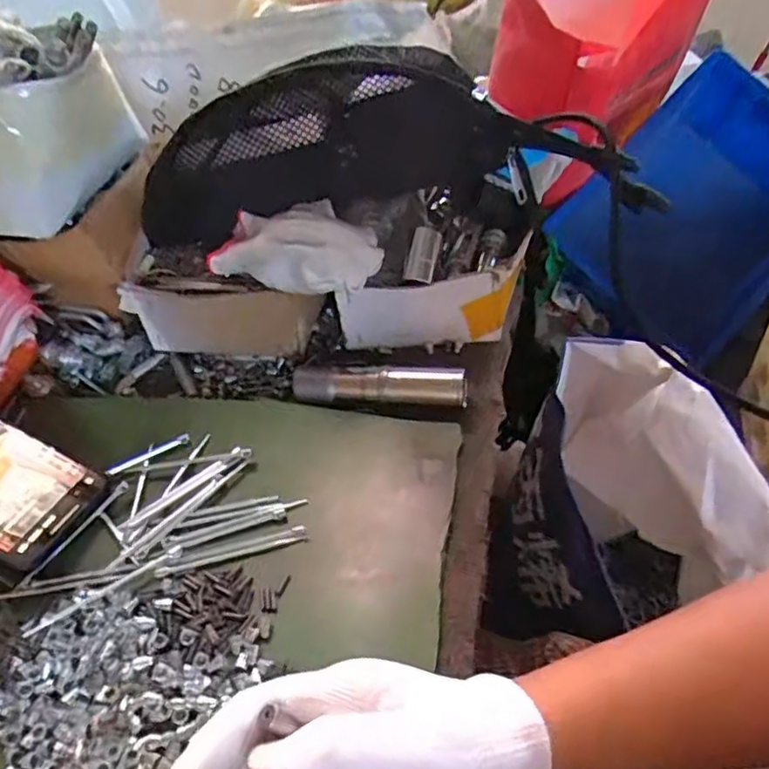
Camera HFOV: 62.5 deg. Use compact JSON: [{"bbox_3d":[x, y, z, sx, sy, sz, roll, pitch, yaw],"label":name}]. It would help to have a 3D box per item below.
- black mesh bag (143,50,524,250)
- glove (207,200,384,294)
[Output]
[{"bbox_3d":[-0.051,-0.174,0.463,0.268,0.114,0.047,-6,46,2],"label":"black mesh bag"},{"bbox_3d":[-0.059,-0.100,0.453,0.119,0.042,0.080,17,51,23],"label":"glove"}]

